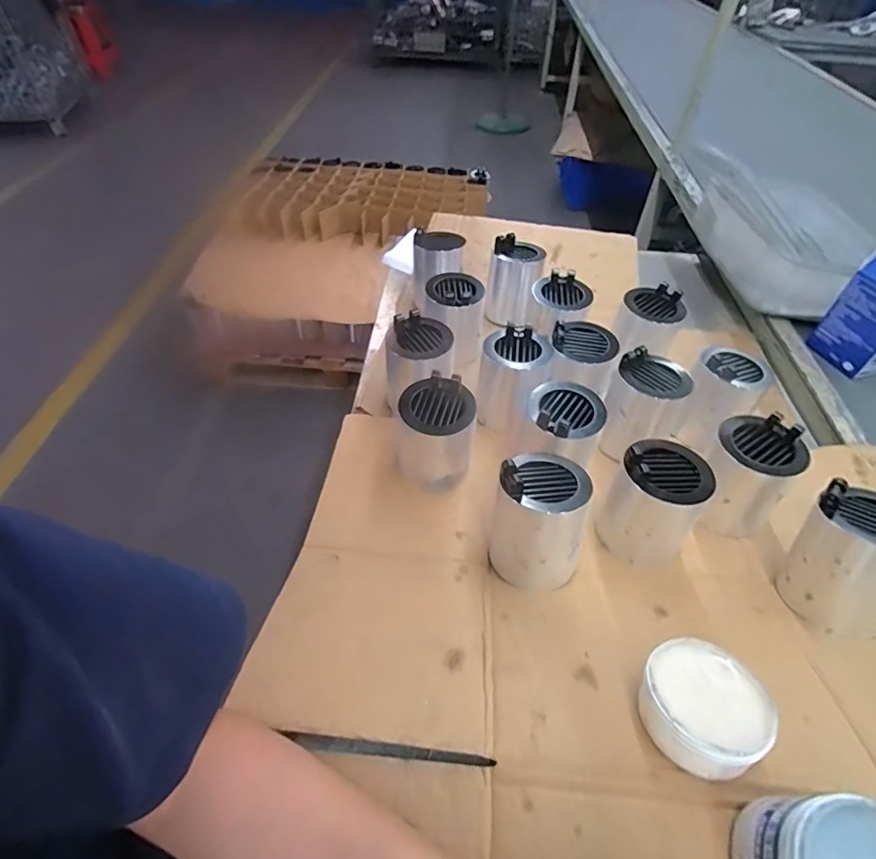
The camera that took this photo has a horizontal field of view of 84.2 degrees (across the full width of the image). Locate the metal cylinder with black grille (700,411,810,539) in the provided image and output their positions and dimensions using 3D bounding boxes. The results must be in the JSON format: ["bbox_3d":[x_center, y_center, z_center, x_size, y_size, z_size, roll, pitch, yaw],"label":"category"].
[{"bbox_3d":[0.334,0.050,0.542,0.087,0.116,0.085,12,49,8],"label":"metal cylinder with black grille"}]

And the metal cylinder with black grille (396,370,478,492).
[{"bbox_3d":[-0.005,0.006,0.571,0.088,0.107,0.087,2,48,-1],"label":"metal cylinder with black grille"}]

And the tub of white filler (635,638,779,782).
[{"bbox_3d":[0.196,0.204,0.361,0.087,0.043,0.087,10,33,14],"label":"tub of white filler"}]

